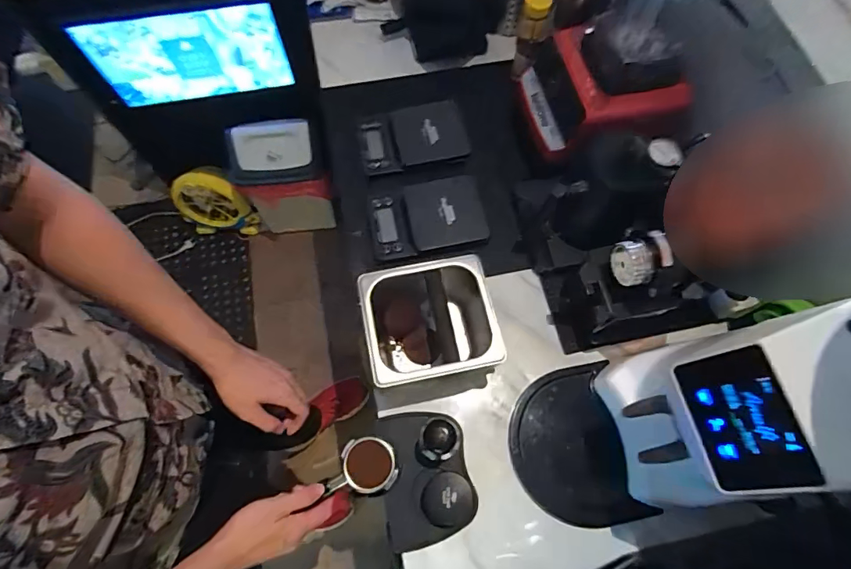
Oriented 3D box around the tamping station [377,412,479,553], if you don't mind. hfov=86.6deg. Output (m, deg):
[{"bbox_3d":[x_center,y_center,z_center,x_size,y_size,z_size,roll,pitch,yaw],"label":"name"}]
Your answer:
[{"bbox_3d":[0.010,0.259,0.604,0.112,0.087,0.176,-4,68,-2],"label":"tamping station"}]

